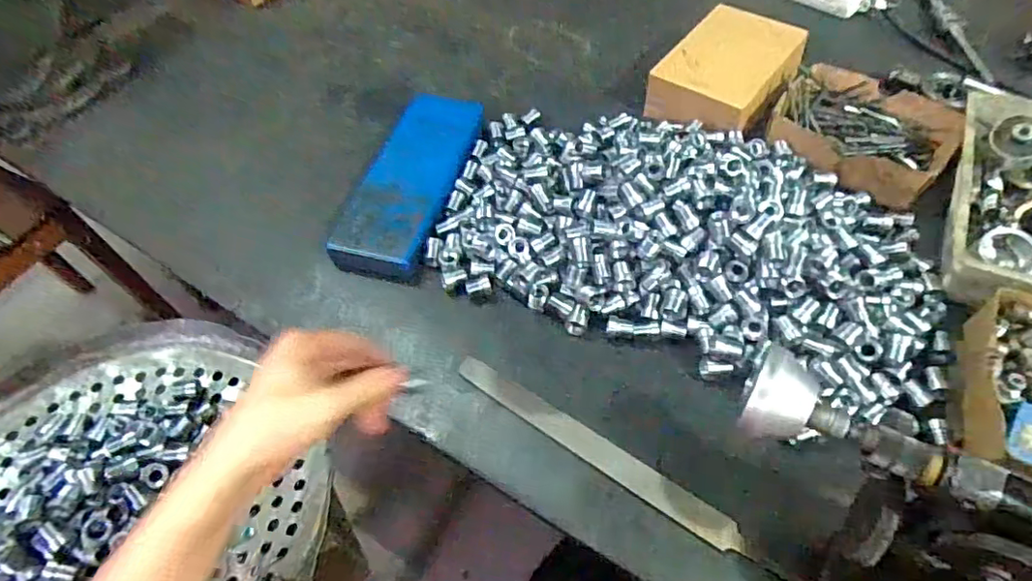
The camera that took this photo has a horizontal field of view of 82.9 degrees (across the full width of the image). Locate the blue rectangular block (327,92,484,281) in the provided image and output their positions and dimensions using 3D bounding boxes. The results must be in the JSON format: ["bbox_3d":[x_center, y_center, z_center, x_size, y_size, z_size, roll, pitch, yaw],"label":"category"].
[{"bbox_3d":[-0.114,-0.124,0.641,0.099,0.021,0.255,12,56,11],"label":"blue rectangular block"}]

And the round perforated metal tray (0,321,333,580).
[{"bbox_3d":[-0.357,0.188,0.491,0.387,0.059,0.361,-1,55,2],"label":"round perforated metal tray"}]

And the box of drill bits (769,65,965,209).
[{"bbox_3d":[0.379,-0.178,0.637,0.154,0.036,0.178,-40,62,-23],"label":"box of drill bits"}]

